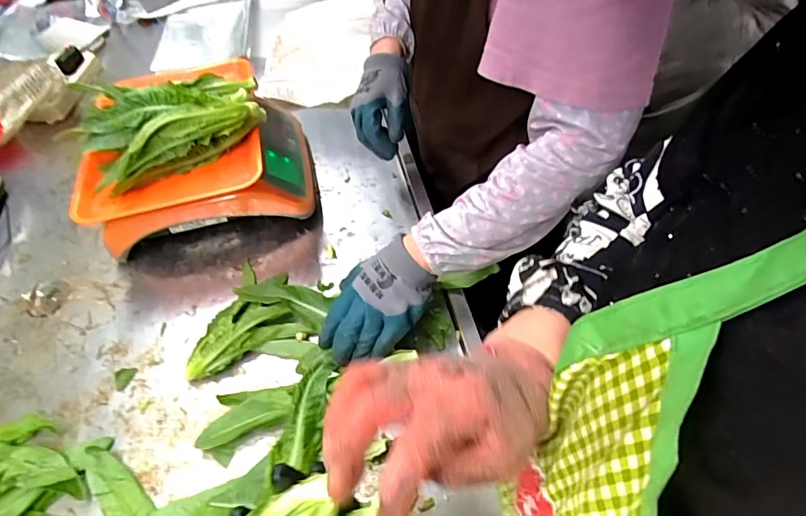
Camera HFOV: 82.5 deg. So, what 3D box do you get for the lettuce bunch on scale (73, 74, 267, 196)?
[{"bbox_3d":[-0.295,-0.184,0.591,0.210,0.081,0.118,-26,56,-14],"label":"lettuce bunch on scale"}]

